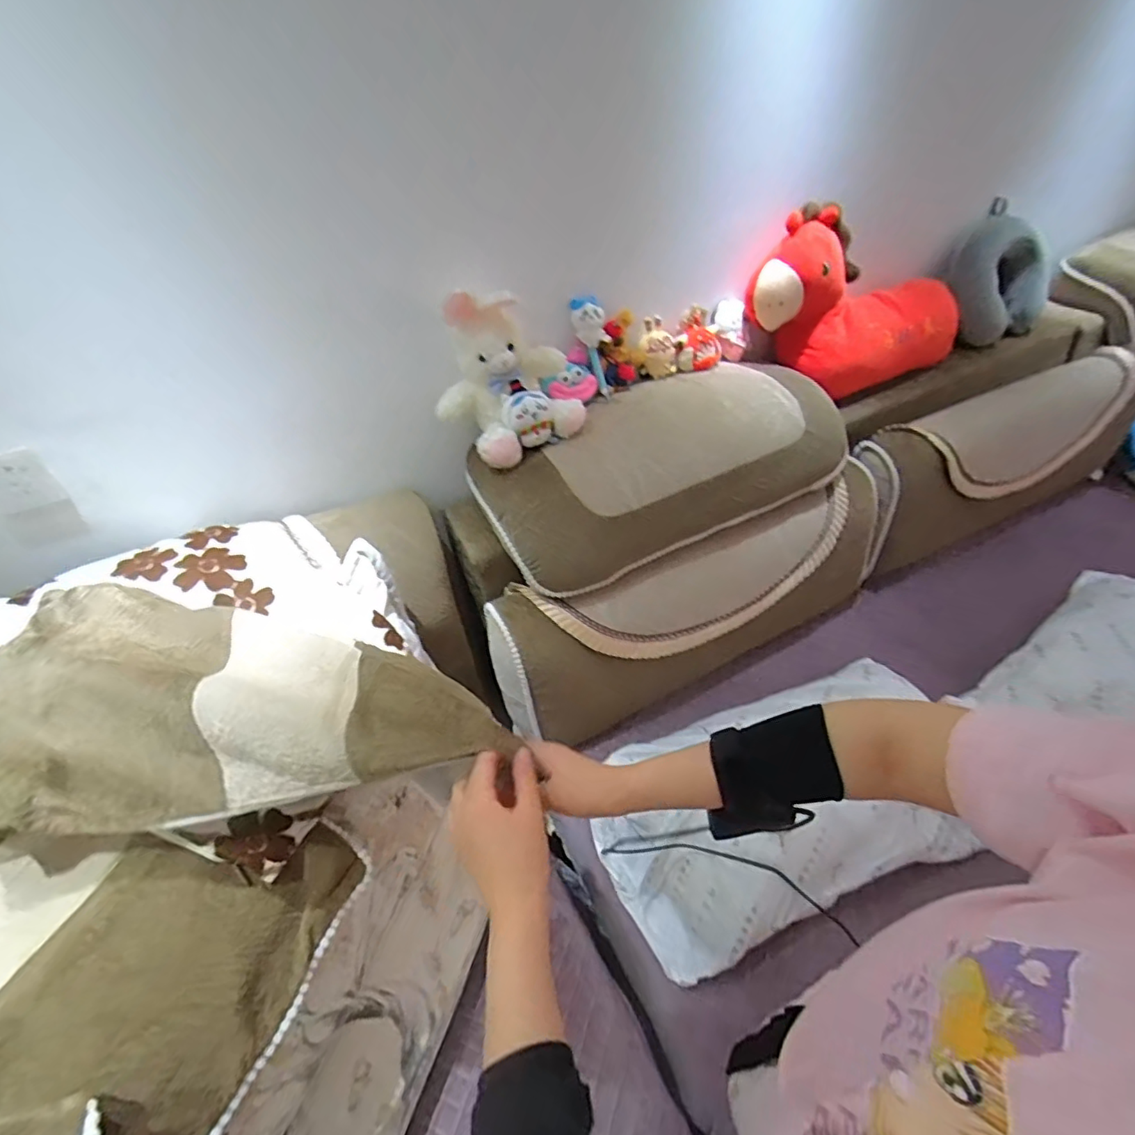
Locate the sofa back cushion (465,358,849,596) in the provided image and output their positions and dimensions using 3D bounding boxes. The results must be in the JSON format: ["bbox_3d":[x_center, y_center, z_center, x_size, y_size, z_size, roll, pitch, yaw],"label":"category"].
[{"bbox_3d":[0.207,-0.211,1.080,0.746,0.197,0.270,-22,43,-16],"label":"sofa back cushion"}]

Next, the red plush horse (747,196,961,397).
[{"bbox_3d":[0.671,-0.563,1.239,0.636,0.315,0.170,4,36,-24],"label":"red plush horse"}]

